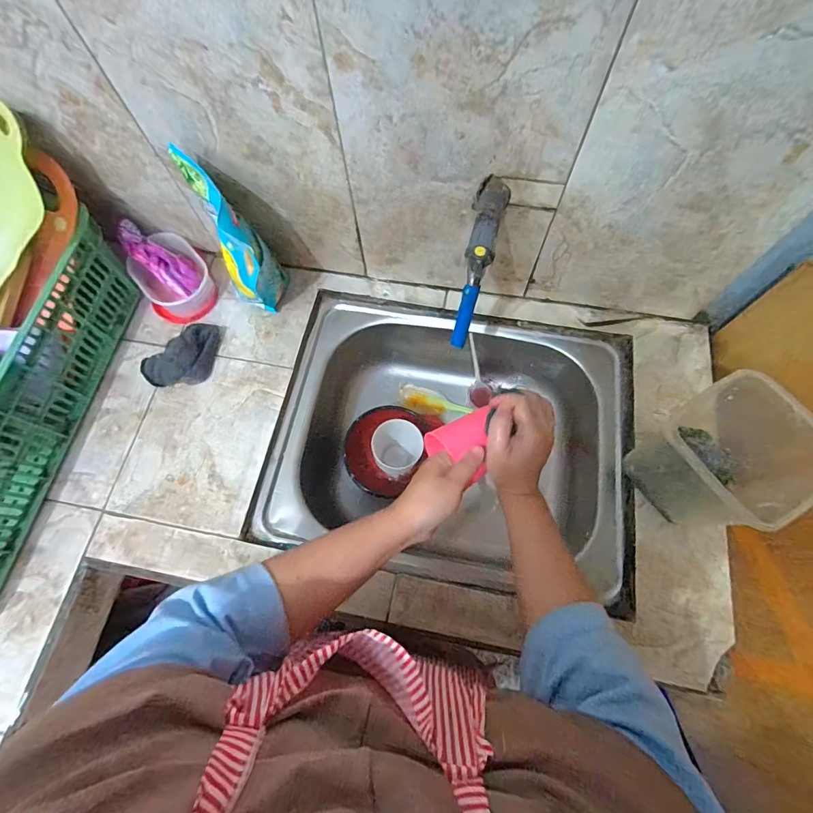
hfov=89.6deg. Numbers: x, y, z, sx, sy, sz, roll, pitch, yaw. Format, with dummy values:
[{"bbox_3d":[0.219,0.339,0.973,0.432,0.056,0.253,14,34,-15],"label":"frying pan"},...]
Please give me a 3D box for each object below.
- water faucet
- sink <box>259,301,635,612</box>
[{"bbox_3d":[0.078,-0.167,0.476,0.038,0.102,0.168,16,70,8],"label":"water faucet"},{"bbox_3d":[0.064,0.055,0.650,0.484,0.155,0.392,9,70,6],"label":"sink"}]

